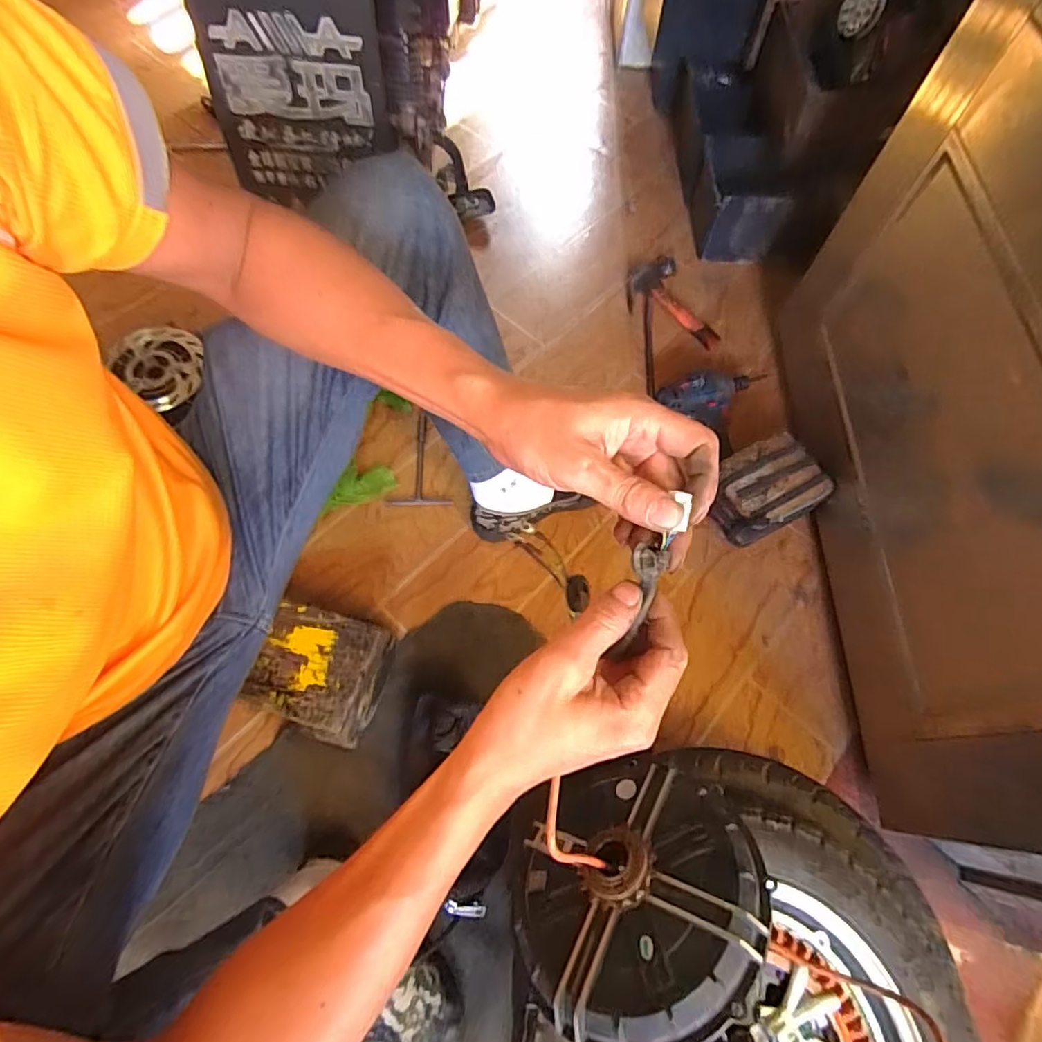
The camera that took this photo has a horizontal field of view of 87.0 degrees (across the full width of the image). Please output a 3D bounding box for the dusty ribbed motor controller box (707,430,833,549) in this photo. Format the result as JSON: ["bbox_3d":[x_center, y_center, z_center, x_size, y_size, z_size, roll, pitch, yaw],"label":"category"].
[{"bbox_3d":[0.367,-0.043,0.843,0.146,0.106,0.120,-25,70,-12],"label":"dusty ribbed motor controller box"}]

